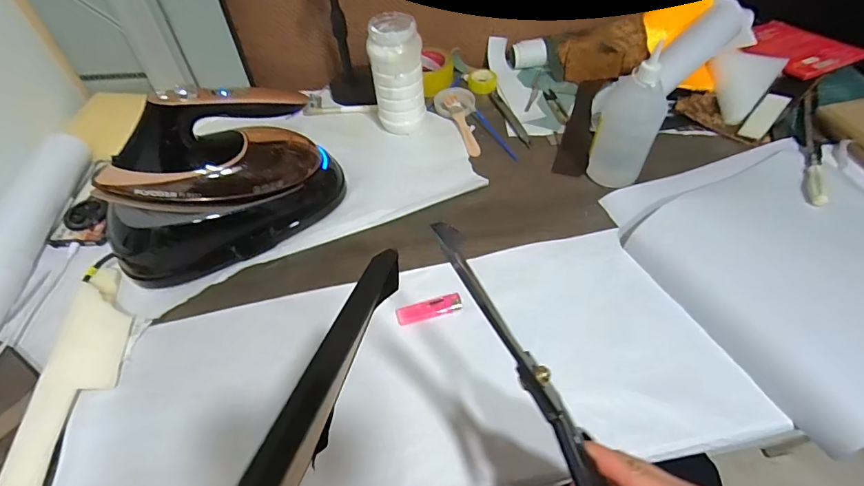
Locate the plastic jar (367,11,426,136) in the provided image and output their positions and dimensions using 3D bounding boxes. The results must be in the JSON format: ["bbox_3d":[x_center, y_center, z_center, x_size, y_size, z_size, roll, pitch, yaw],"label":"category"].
[{"bbox_3d":[-0.052,-0.257,0.673,0.076,0.162,0.072,-2,52,2],"label":"plastic jar"}]

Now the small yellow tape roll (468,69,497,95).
[{"bbox_3d":[0.094,-0.302,0.806,0.052,0.015,0.055,-2,52,2],"label":"small yellow tape roll"}]

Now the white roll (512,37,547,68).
[{"bbox_3d":[0.183,-0.358,0.820,0.068,0.044,0.043,1,52,4],"label":"white roll"}]

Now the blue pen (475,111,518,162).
[{"bbox_3d":[0.106,-0.180,0.715,0.011,0.009,0.131,-23,55,-12],"label":"blue pen"}]

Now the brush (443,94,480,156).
[{"bbox_3d":[0.052,-0.199,0.721,0.024,0.013,0.143,-15,53,-9],"label":"brush"}]

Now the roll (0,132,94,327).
[{"bbox_3d":[-0.547,-0.012,0.573,0.041,0.062,0.345,-3,52,1],"label":"roll"}]

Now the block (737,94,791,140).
[{"bbox_3d":[0.534,-0.205,0.691,0.033,0.010,0.128,36,62,27],"label":"block"}]

